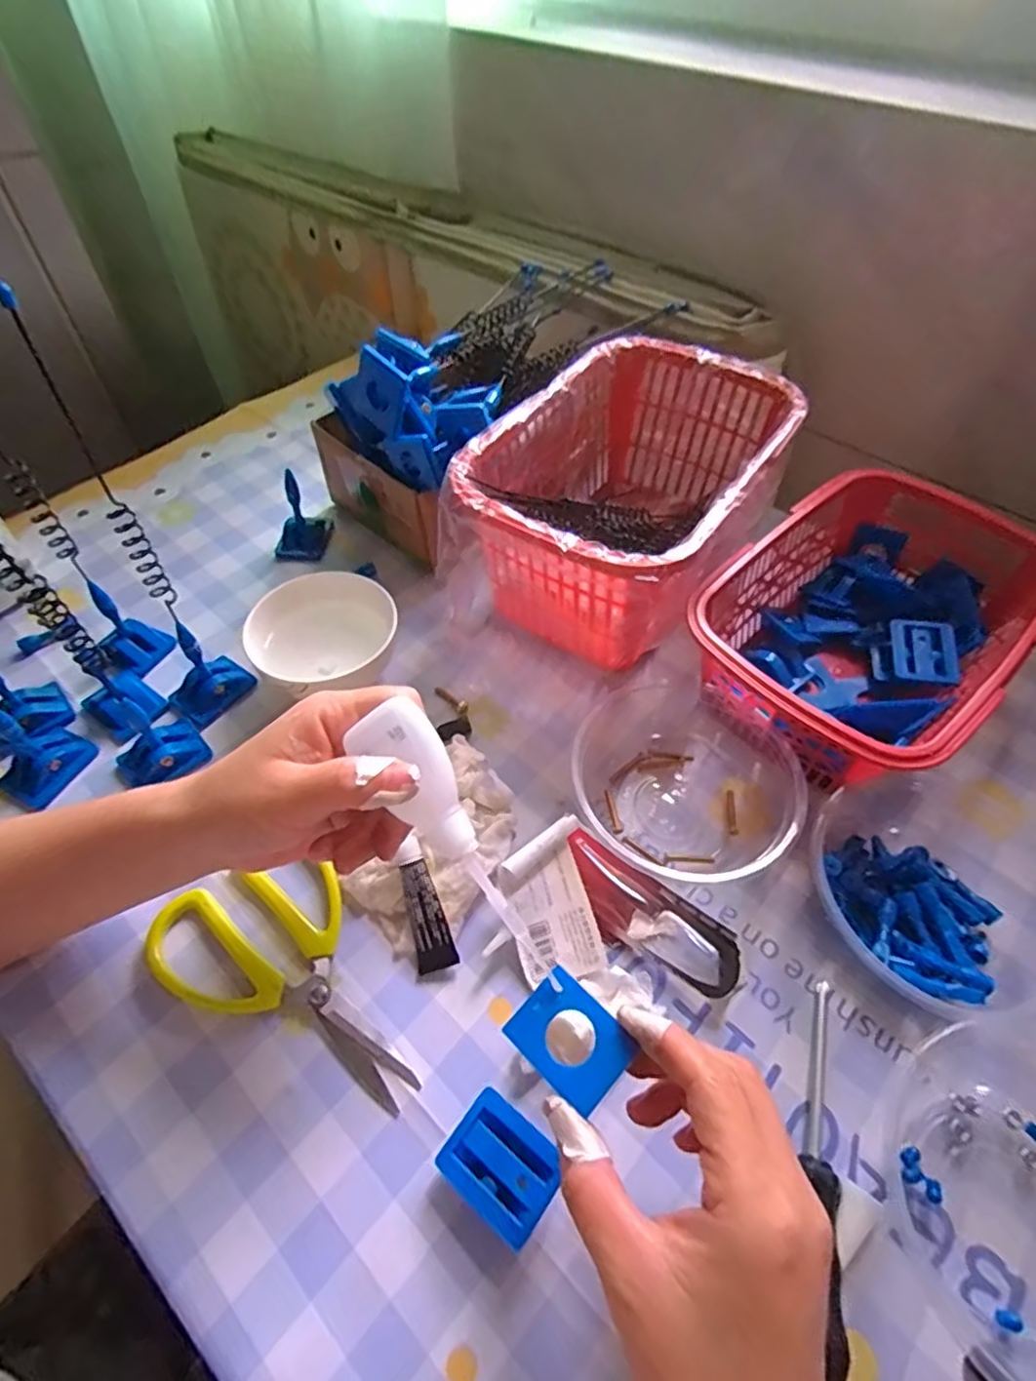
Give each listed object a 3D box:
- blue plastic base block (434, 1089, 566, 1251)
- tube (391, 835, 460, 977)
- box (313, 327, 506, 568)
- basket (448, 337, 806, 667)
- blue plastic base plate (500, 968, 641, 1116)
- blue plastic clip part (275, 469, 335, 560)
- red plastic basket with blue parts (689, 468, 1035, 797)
[{"bbox_3d":[-0.006,0.191,0.264,0.044,0.015,0.034,33,60,22],"label":"blue plastic base block"},{"bbox_3d":[-0.046,0.106,0.319,0.019,0.008,0.061,-15,82,-11],"label":"tube"},{"bbox_3d":[-0.077,-0.178,0.465,0.101,0.135,0.132,-36,61,-23],"label":"box"},{"bbox_3d":[0.074,-0.122,0.439,0.154,0.111,0.223,29,58,20],"label":"basket"},{"bbox_3d":[0.019,0.127,0.238,0.040,0.009,0.031,38,62,24],"label":"blue plastic base plate"},{"bbox_3d":[-0.163,-0.128,0.482,0.036,0.049,0.040,2,53,2],"label":"blue plastic clip part"},{"bbox_3d":[0.212,-0.038,0.398,0.209,0.078,0.147,-37,62,-24],"label":"red plastic basket with blue parts"}]

